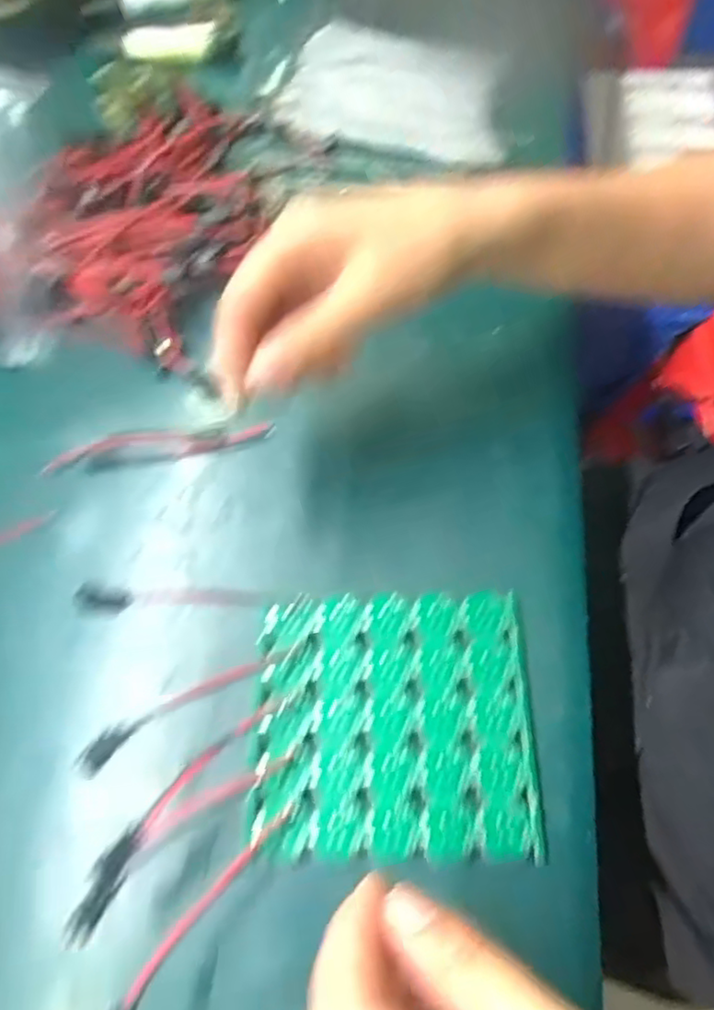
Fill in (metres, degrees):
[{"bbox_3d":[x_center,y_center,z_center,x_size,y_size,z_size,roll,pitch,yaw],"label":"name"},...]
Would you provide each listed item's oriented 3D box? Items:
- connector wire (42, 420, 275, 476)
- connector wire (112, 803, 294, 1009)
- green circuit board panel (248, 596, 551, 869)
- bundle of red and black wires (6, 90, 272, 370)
[{"bbox_3d":[-0.107,-0.033,0.346,0.121,0.004,0.021,-10,66,-3],"label":"connector wire"},{"bbox_3d":[-0.056,0.150,0.226,0.012,0.006,0.101,34,48,16],"label":"connector wire"},{"bbox_3d":[0.015,0.092,0.275,0.115,0.013,0.107,-1,66,1],"label":"green circuit board panel"},{"bbox_3d":[-0.130,-0.198,0.417,0.138,0.025,0.222,17,67,9],"label":"bundle of red and black wires"}]

